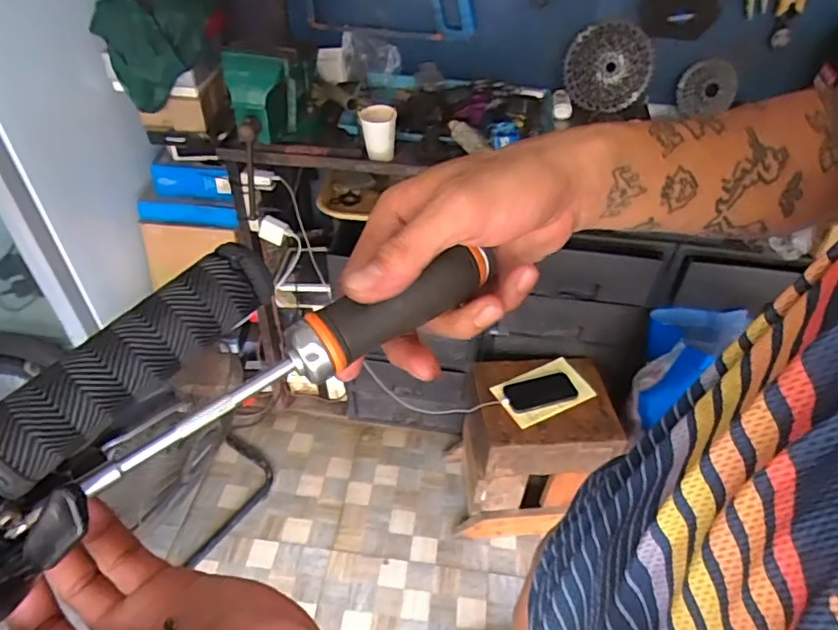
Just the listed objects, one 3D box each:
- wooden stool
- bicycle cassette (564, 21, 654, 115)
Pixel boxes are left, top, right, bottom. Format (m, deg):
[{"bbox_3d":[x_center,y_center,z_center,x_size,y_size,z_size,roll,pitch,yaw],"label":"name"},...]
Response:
[{"bbox_3d":[0.276,0.351,1.443,0.343,0.423,0.262,-3,43,-6],"label":"wooden stool"},{"bbox_3d":[0.429,-0.556,1.266,0.190,0.186,0.044,3,23,5],"label":"bicycle cassette"}]

